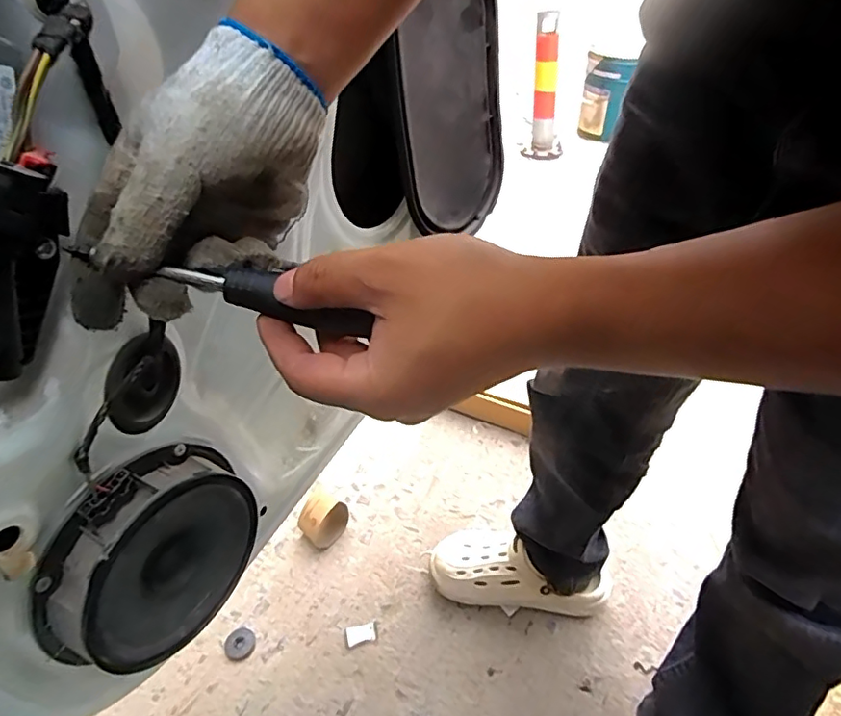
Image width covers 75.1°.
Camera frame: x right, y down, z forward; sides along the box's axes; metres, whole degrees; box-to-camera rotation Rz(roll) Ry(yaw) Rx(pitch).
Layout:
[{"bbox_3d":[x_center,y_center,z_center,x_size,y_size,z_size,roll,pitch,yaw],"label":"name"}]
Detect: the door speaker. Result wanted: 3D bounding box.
[{"bbox_3d":[-0.184,0.140,0.389,0.050,0.136,0.155,19,46,23],"label":"door speaker"}]

